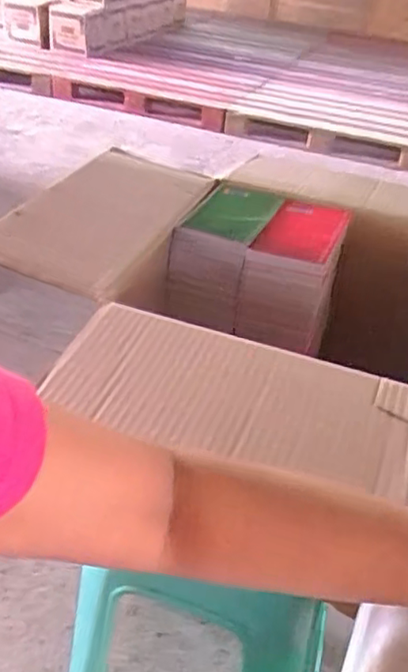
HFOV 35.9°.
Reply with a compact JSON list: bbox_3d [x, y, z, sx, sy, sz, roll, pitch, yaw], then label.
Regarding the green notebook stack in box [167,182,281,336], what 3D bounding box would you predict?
[{"bbox_3d":[0.020,-0.093,0.696,0.093,0.103,0.134,17,37,15],"label":"green notebook stack in box"}]

